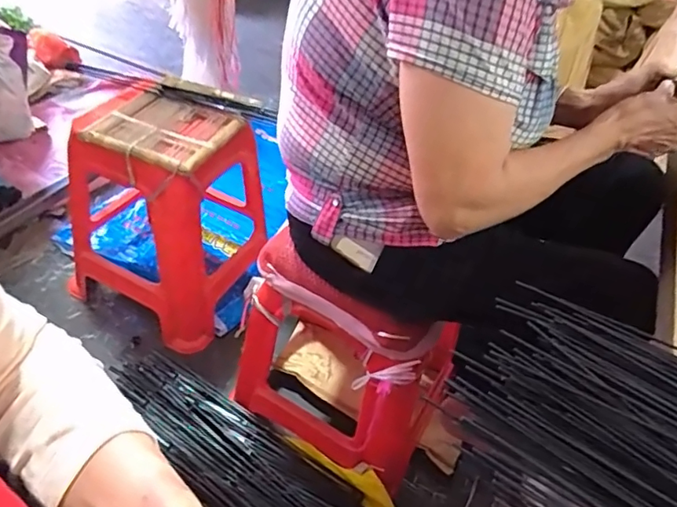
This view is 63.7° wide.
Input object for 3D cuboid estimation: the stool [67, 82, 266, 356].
[{"bbox_3d":[-0.396,-0.099,1.273,0.380,0.494,0.344,20,44,11],"label":"stool"}]

